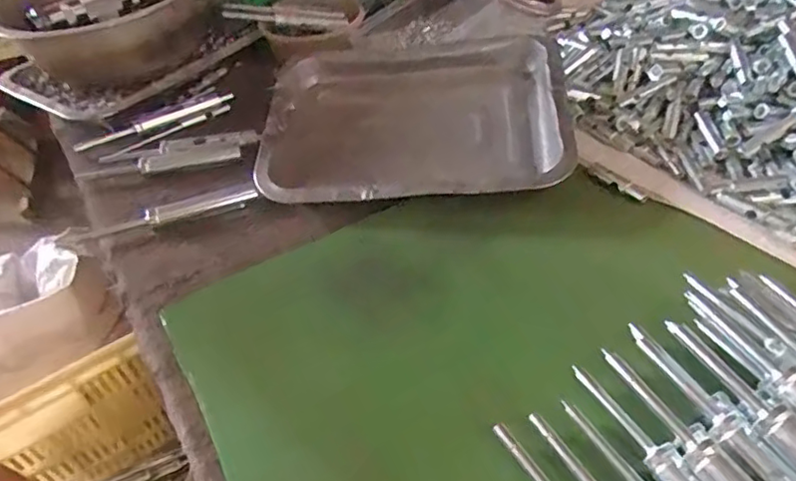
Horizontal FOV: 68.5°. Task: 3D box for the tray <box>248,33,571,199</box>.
[{"bbox_3d":[0.012,-0.102,0.518,0.260,0.049,0.192,-2,53,8],"label":"tray"}]

